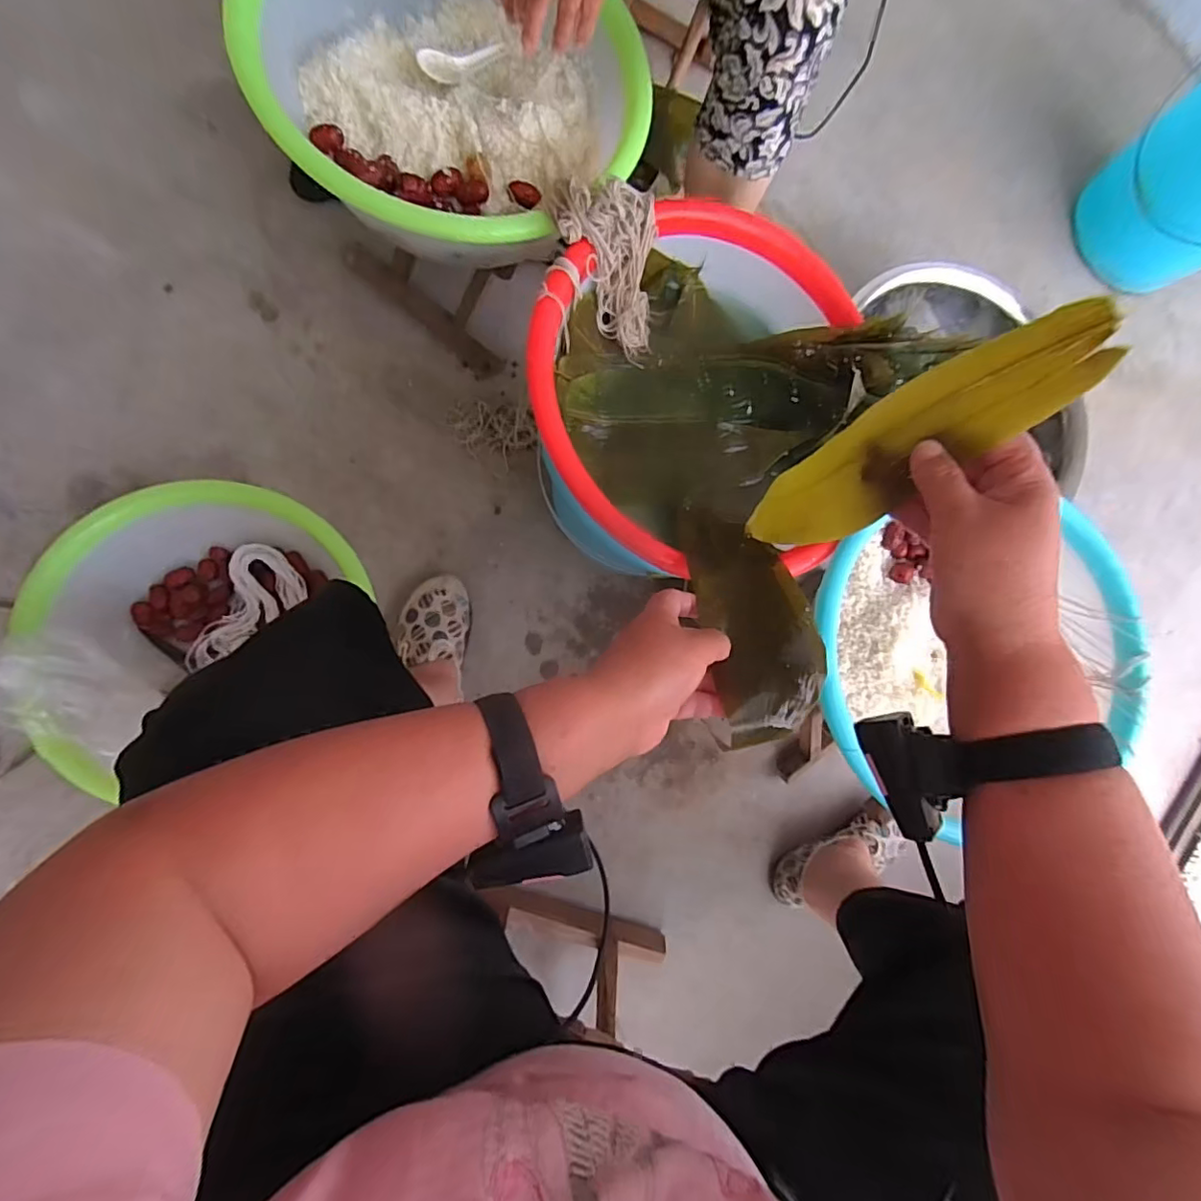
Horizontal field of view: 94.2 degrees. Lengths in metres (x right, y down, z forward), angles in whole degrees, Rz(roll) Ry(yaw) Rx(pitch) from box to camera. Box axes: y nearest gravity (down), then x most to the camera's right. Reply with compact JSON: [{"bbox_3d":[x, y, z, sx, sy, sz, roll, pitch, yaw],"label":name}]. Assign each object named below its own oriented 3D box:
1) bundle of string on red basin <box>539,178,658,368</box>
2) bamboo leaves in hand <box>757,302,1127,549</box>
[{"bbox_3d":[0.005,-0.311,0.543,0.106,0.111,0.133,4,84,-12],"label":"bundle of string on red basin"},{"bbox_3d":[0.181,-0.090,0.361,0.016,0.254,0.059,-30,87,-26],"label":"bamboo leaves in hand"}]

